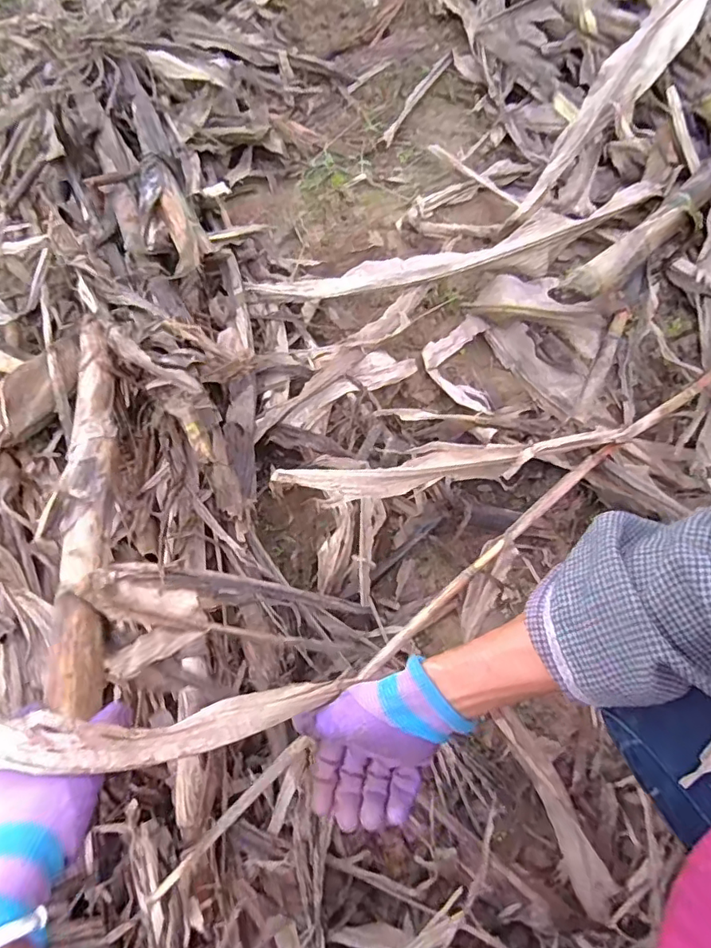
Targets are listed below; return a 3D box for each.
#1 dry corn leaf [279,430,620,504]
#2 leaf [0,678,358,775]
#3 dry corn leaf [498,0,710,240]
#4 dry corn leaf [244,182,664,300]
[{"bbox_3d":[0.095,-0.007,0.533,0.344,0.042,0.047,-6,65,-3],"label":"dry corn leaf"},{"bbox_3d":[-0.126,0.164,0.364,0.263,0.043,0.048,7,60,-33],"label":"leaf"},{"bbox_3d":[0.446,-0.653,0.886,0.100,0.086,0.644,37,88,16],"label":"dry corn leaf"},{"bbox_3d":[0.167,-0.316,0.798,0.620,0.053,0.076,-15,65,-7],"label":"dry corn leaf"}]

